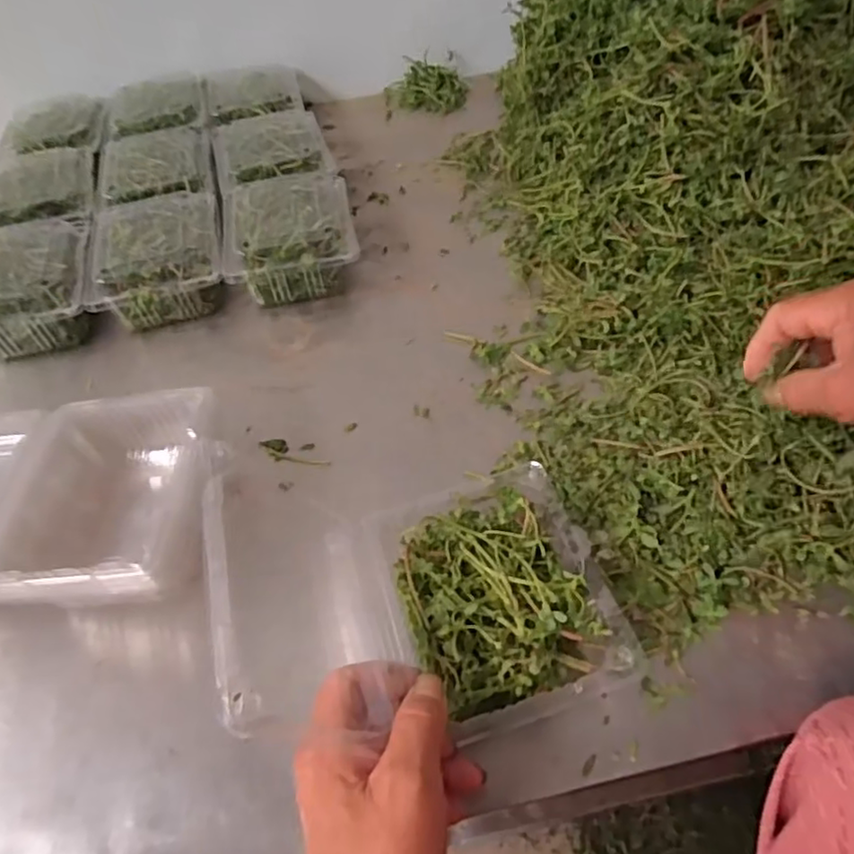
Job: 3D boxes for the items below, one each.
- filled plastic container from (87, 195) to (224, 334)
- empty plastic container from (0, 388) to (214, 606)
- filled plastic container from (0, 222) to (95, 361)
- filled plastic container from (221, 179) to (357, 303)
[{"bbox_3d":[-0.235,-0.151,0.572,0.105,0.064,0.143,-15,51,-6],"label":"filled plastic container"},{"bbox_3d":[-0.244,0.051,0.395,0.227,0.069,0.142,-5,50,3],"label":"empty plastic container"},{"bbox_3d":[-0.339,-0.125,0.557,0.097,0.074,0.138,-16,51,-7],"label":"filled plastic container"},{"bbox_3d":[-0.119,-0.167,0.573,0.111,0.062,0.125,-10,50,-2],"label":"filled plastic container"}]

